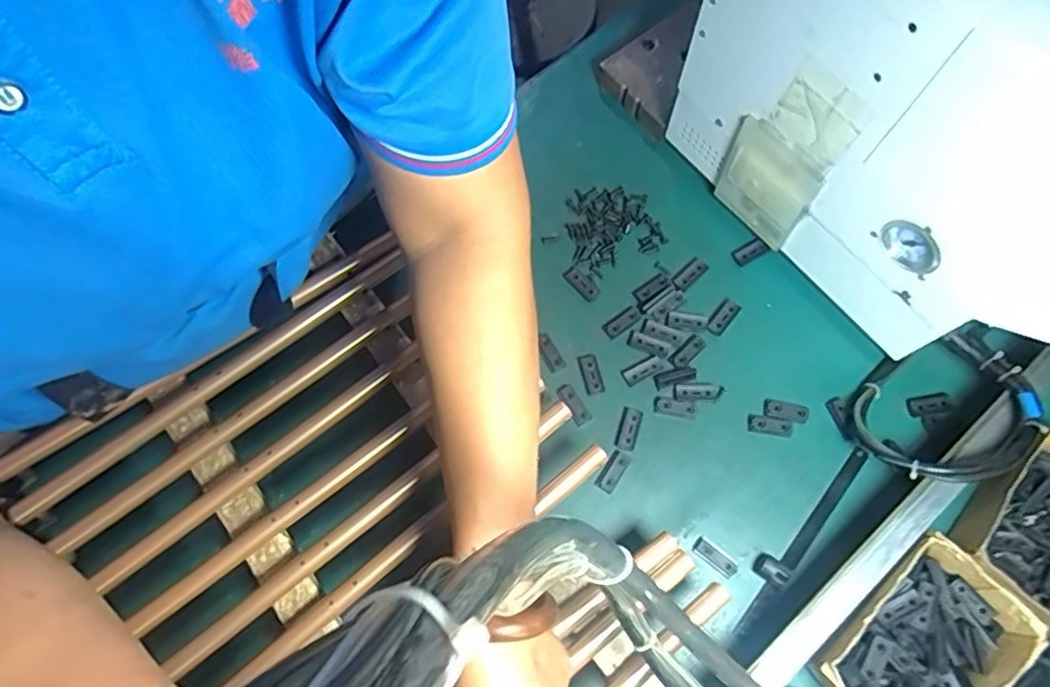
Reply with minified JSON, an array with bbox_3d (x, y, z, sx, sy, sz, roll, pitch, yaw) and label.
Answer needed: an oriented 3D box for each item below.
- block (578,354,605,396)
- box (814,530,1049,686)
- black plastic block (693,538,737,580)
[{"bbox_3d":[0.059,0.028,0.572,0.015,0.004,0.037,-13,70,-3],"label":"block"},{"bbox_3d":[0.289,0.225,0.469,0.143,0.051,0.103,-40,74,-13],"label":"box"},{"bbox_3d":[0.153,0.173,0.515,0.037,0.004,0.014,39,75,14],"label":"black plastic block"}]

